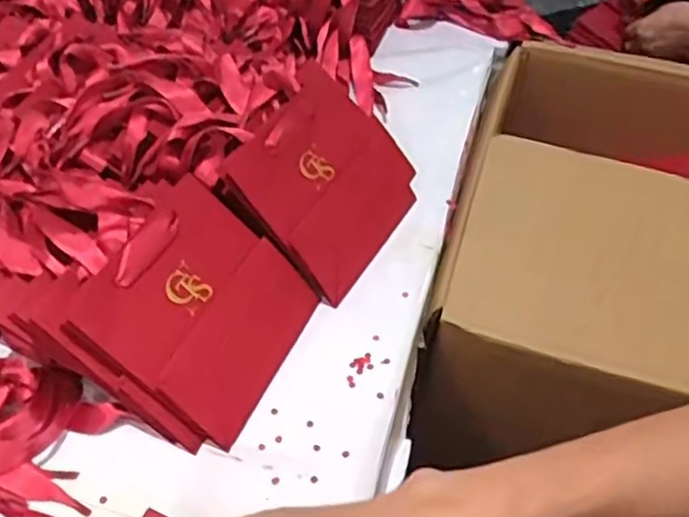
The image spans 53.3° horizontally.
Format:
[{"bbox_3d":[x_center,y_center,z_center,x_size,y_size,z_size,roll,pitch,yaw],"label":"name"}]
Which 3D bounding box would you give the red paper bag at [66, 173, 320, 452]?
[{"bbox_3d":[-0.094,0.032,0.471,0.137,0.008,0.137,47,51,-18],"label":"red paper bag"}]

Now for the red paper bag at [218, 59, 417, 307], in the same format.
[{"bbox_3d":[-0.009,-0.068,0.556,0.138,0.016,0.161,50,52,-20],"label":"red paper bag"}]

